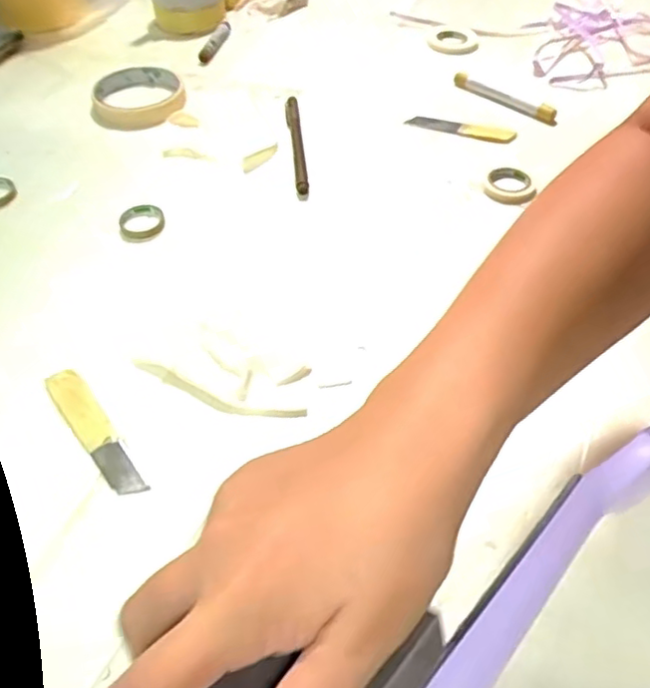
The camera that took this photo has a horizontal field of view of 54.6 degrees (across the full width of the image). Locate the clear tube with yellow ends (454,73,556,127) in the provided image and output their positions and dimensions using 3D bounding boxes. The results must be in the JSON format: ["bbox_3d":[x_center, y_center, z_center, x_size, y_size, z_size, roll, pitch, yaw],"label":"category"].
[{"bbox_3d":[0.170,-0.237,0.602,0.114,0.009,0.018,34,59,26],"label":"clear tube with yellow ends"}]

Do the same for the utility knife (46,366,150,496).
[{"bbox_3d":[-0.135,0.050,0.368,0.020,0.011,0.096,-31,56,-24],"label":"utility knife"}]

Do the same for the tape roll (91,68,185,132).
[{"bbox_3d":[-0.177,-0.236,0.598,0.084,0.017,0.088,-9,51,-6],"label":"tape roll"}]

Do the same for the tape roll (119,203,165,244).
[{"bbox_3d":[-0.141,-0.092,0.487,0.034,0.012,0.034,0,49,0],"label":"tape roll"}]

